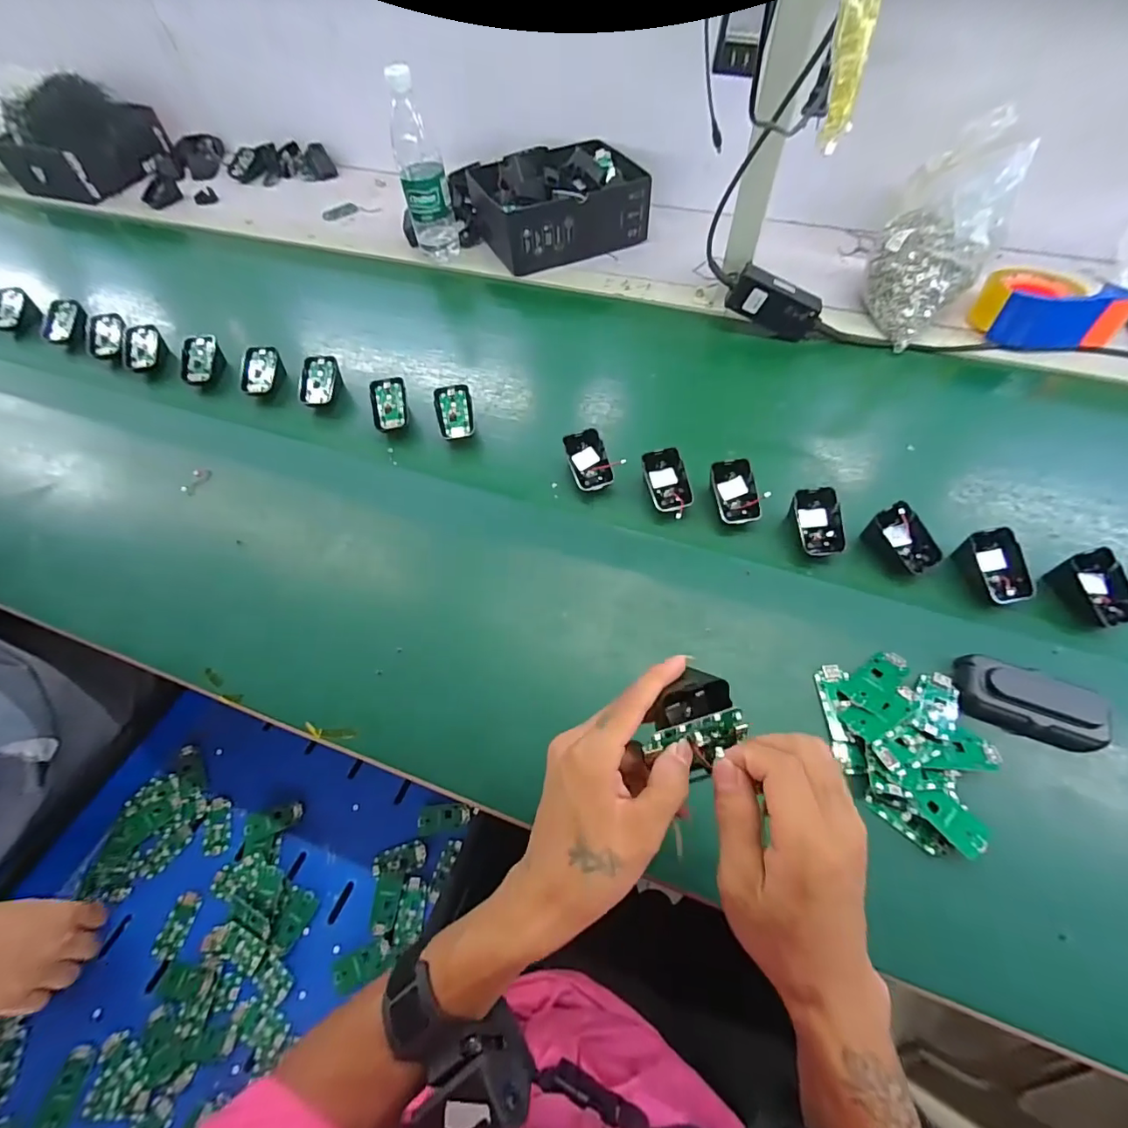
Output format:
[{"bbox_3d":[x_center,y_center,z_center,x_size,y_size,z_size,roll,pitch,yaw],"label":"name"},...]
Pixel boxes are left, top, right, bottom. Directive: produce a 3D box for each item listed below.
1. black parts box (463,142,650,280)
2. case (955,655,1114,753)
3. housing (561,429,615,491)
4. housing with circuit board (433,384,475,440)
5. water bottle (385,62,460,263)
[{"bbox_3d":[-0.002,-0.577,0.799,0.254,0.095,0.180,-25,61,-10],"label":"black parts box"},{"bbox_3d":[0.385,0.115,0.412,0.103,0.030,0.051,18,63,14],"label":"case"},{"bbox_3d":[0.028,-0.116,0.558,0.043,0.015,0.066,-17,87,-1],"label":"housing"},{"bbox_3d":[-0.134,-0.184,0.613,0.043,0.025,0.069,-7,78,-9],"label":"housing with circuit board"},{"bbox_3d":[-0.207,-0.564,0.732,0.066,0.233,0.061,-17,60,-5],"label":"water bottle"}]

